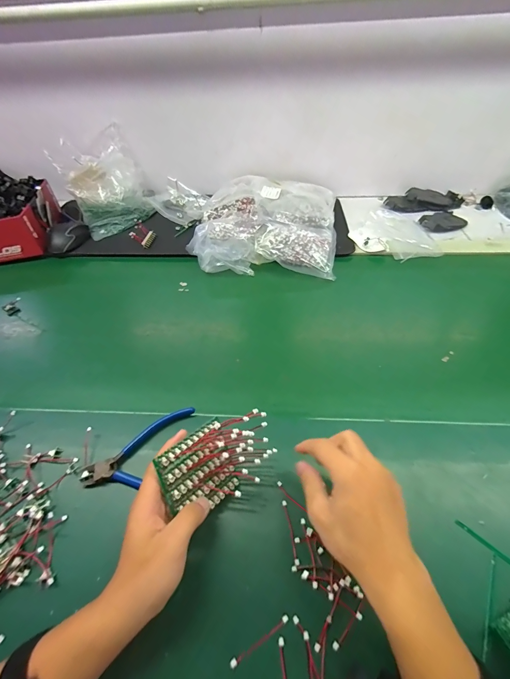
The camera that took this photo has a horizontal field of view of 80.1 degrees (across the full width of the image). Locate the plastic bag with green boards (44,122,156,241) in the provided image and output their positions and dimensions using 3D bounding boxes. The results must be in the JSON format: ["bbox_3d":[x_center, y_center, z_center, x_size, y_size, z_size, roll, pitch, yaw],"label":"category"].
[{"bbox_3d":[-0.375,-0.400,0.774,0.189,0.151,0.241,-23,52,-15],"label":"plastic bag with green boards"}]

